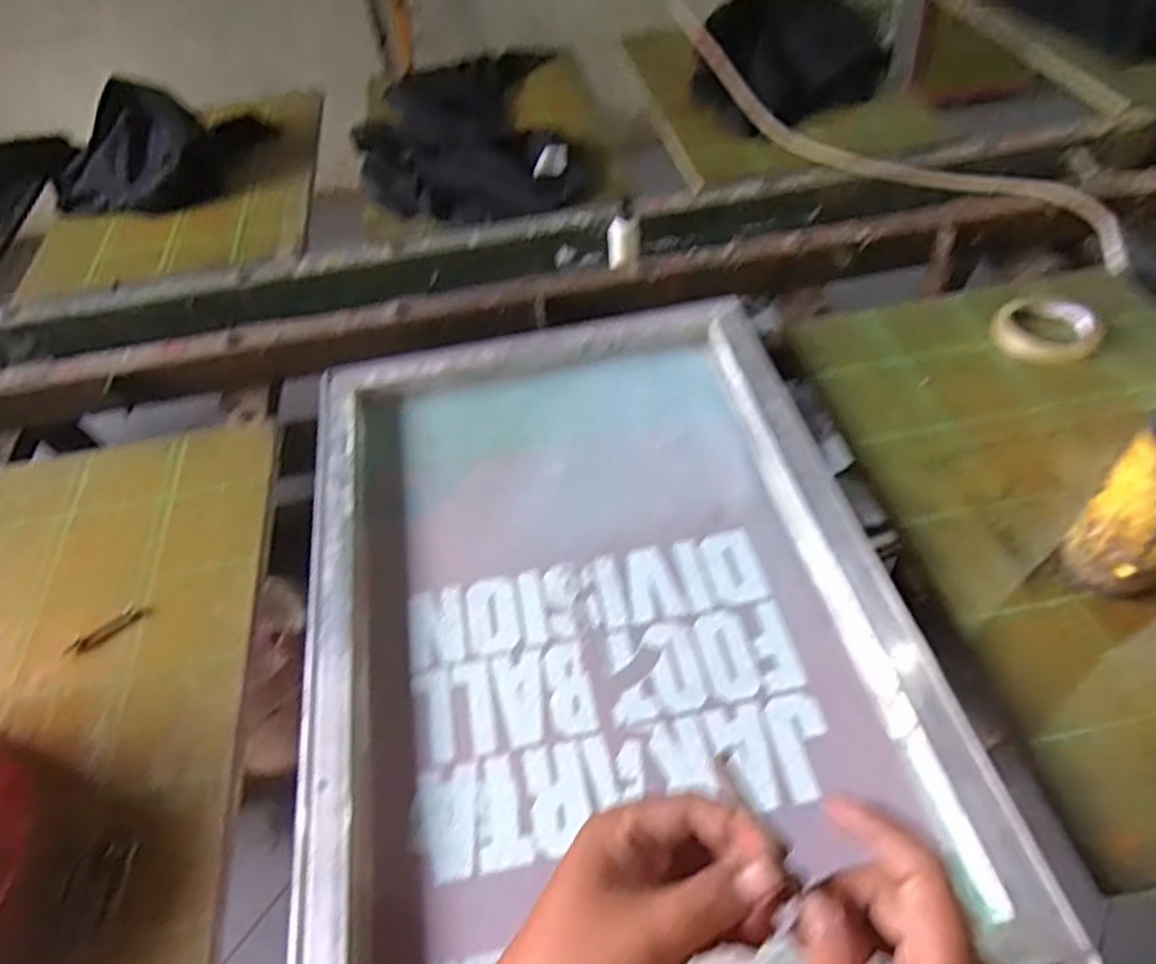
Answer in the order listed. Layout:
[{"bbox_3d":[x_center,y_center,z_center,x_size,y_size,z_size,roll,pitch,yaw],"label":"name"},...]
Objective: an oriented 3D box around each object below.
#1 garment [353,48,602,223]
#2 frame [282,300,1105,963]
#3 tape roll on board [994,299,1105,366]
[{"bbox_3d":[-0.177,-0.583,1.243,0.357,0.052,0.546,-13,49,-6],"label":"garment"},{"bbox_3d":[0.007,0.084,0.648,0.469,0.031,0.655,-11,48,-4],"label":"frame"},{"bbox_3d":[0.509,-0.167,0.826,0.114,0.018,0.100,-13,49,-6],"label":"tape roll on board"}]

